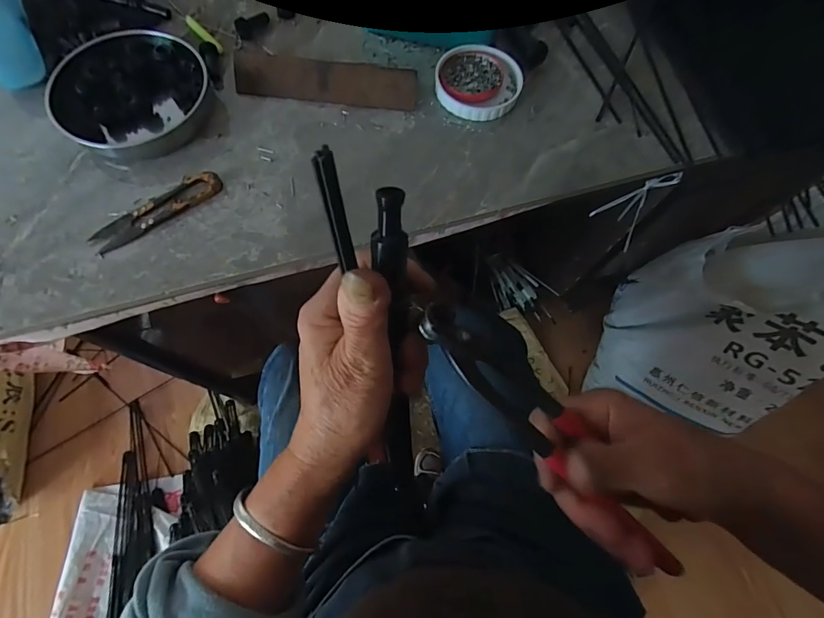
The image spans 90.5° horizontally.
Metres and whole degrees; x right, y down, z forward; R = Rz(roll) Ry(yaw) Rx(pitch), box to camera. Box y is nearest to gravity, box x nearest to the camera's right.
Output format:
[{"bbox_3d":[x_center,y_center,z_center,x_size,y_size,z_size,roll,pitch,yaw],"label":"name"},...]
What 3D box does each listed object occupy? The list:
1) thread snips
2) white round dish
[{"bbox_3d":[-0.226,-0.088,0.363,0.118,0.009,0.030,-35,75,-14],"label":"thread snips"},{"bbox_3d":[0.070,-0.237,0.427,0.087,0.013,0.088,1,70,-2],"label":"white round dish"}]

